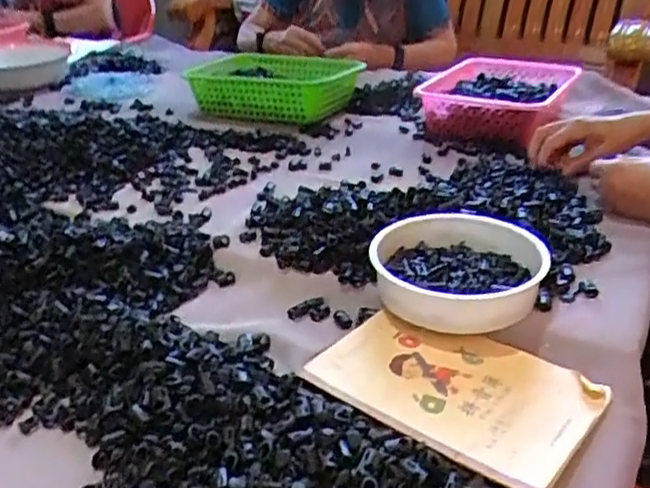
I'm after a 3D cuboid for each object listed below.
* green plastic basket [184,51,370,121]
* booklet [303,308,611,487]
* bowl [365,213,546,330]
[{"bbox_3d":[-0.085,-0.288,1.178,0.256,0.093,0.224,12,32,25],"label":"green plastic basket"},{"bbox_3d":[0.105,0.111,0.516,0.204,0.013,0.146,19,35,33],"label":"booklet"},{"bbox_3d":[0.128,0.027,0.623,0.157,0.052,0.171,-2,29,1],"label":"bowl"}]

